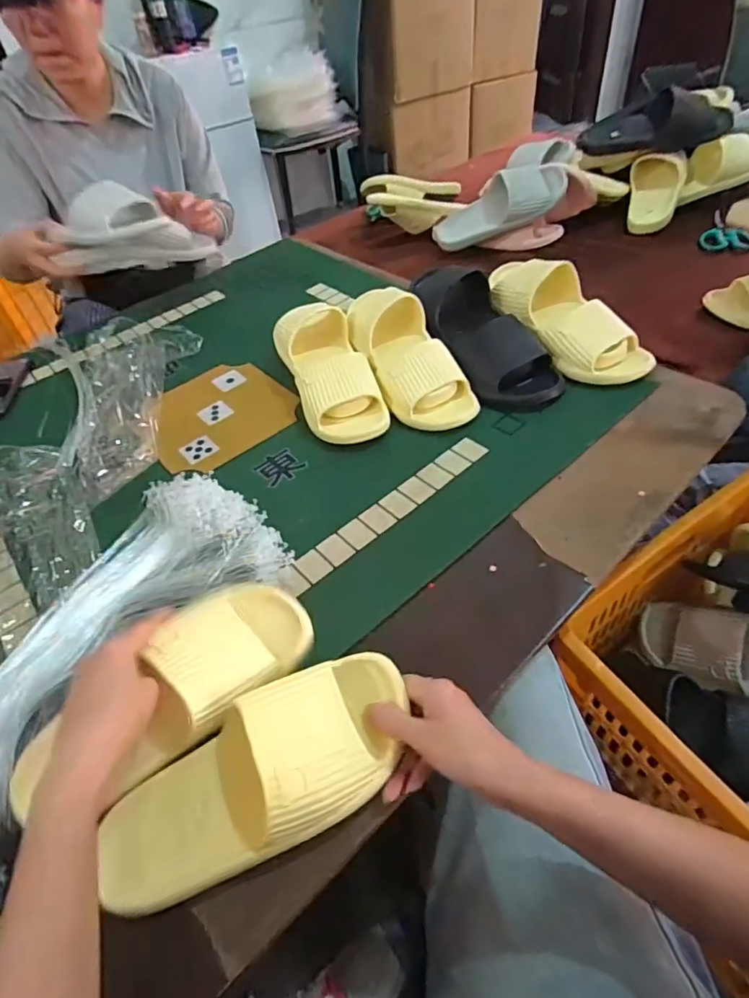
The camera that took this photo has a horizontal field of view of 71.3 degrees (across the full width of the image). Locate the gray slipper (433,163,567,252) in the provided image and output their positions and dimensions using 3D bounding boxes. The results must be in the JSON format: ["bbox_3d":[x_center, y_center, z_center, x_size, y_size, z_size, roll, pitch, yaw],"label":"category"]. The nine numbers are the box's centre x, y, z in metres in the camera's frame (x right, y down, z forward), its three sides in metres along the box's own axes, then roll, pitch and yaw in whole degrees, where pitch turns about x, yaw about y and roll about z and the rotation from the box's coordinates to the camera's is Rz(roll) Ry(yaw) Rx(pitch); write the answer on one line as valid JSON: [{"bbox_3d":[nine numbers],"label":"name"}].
[{"bbox_3d":[0.232,-0.562,1.000,0.250,0.091,0.080,-16,41,27],"label":"gray slipper"}]

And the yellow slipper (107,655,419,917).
[{"bbox_3d":[-0.083,0.201,0.378,0.235,0.060,0.098,-32,50,-7],"label":"yellow slipper"}]

